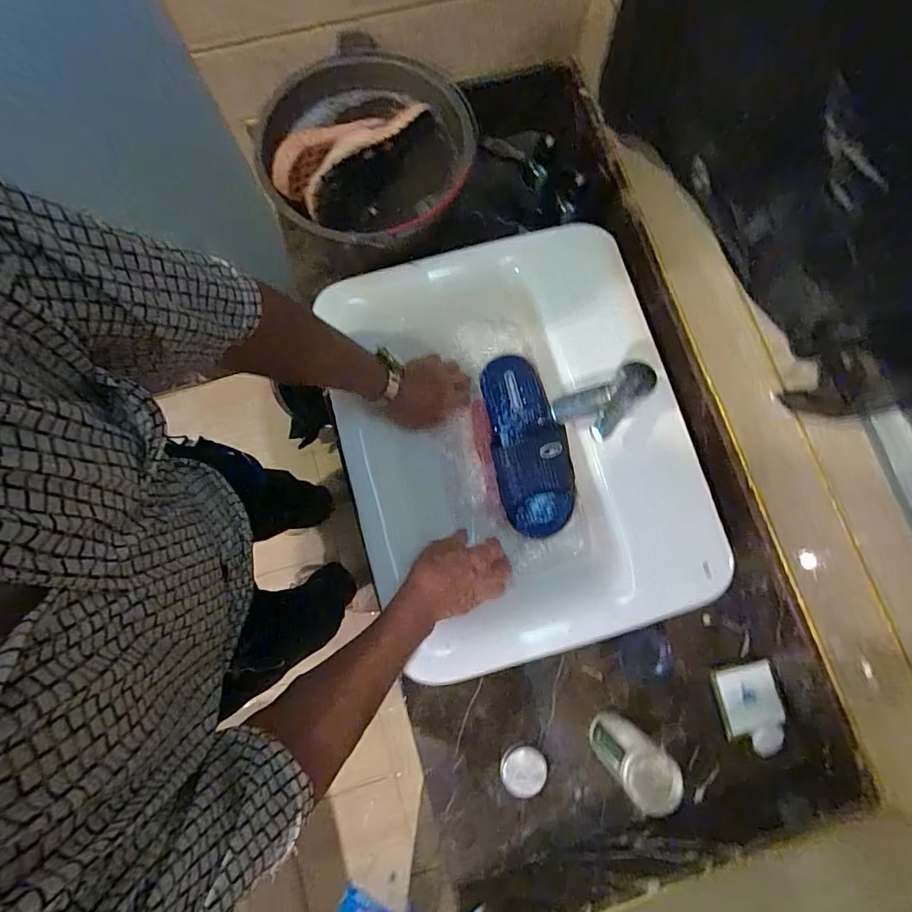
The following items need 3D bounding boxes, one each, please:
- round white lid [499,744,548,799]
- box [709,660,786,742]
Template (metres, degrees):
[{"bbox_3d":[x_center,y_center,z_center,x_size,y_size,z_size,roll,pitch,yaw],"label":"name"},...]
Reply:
[{"bbox_3d":[0.092,0.429,0.657,0.061,0.019,0.061,0,79,0],"label":"round white lid"},{"bbox_3d":[0.408,0.339,0.669,0.085,0.013,0.090,-11,80,-2],"label":"box"}]

